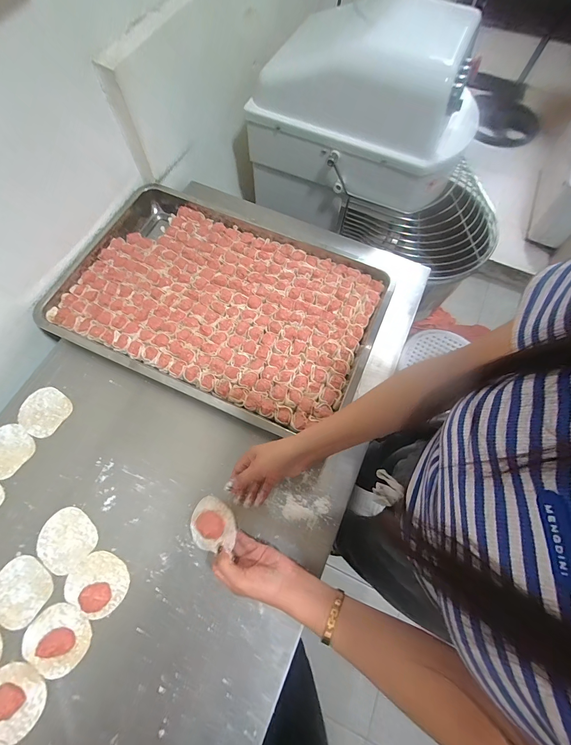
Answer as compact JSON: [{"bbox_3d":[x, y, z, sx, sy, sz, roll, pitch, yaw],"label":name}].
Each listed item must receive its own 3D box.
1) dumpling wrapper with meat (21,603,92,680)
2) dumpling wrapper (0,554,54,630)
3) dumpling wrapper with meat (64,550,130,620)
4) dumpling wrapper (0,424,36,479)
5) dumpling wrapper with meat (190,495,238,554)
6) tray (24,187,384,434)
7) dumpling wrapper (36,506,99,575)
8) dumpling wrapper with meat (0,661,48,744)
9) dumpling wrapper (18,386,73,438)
[{"bbox_3d":[-0.319,0.370,0.427,0.084,0.016,0.076,38,72,12],"label":"dumpling wrapper with meat"},{"bbox_3d":[-0.388,0.318,0.453,0.084,0.004,0.079,1,68,-2],"label":"dumpling wrapper"},{"bbox_3d":[-0.276,0.309,0.452,0.084,0.016,0.074,31,71,10],"label":"dumpling wrapper with meat"},{"bbox_3d":[-0.472,0.131,0.525,0.083,0.004,0.080,1,68,-2],"label":"dumpling wrapper"},{"bbox_3d":[-0.107,0.214,0.428,0.079,0.025,0.074,-12,72,28],"label":"dumpling wrapper with meat"},{"bbox_3d":[-0.129,-0.139,0.613,0.595,0.050,0.386,23,69,7],"label":"tray"},{"bbox_3d":[-0.339,0.257,0.479,0.083,0.004,0.078,41,73,13],"label":"dumpling wrapper"},{"bbox_3d":[-0.362,0.427,0.402,0.087,0.019,0.073,19,69,5],"label":"dumpling wrapper with meat"},{"bbox_3d":[-0.427,0.067,0.548,0.082,0.004,0.078,1,68,-2],"label":"dumpling wrapper"}]

